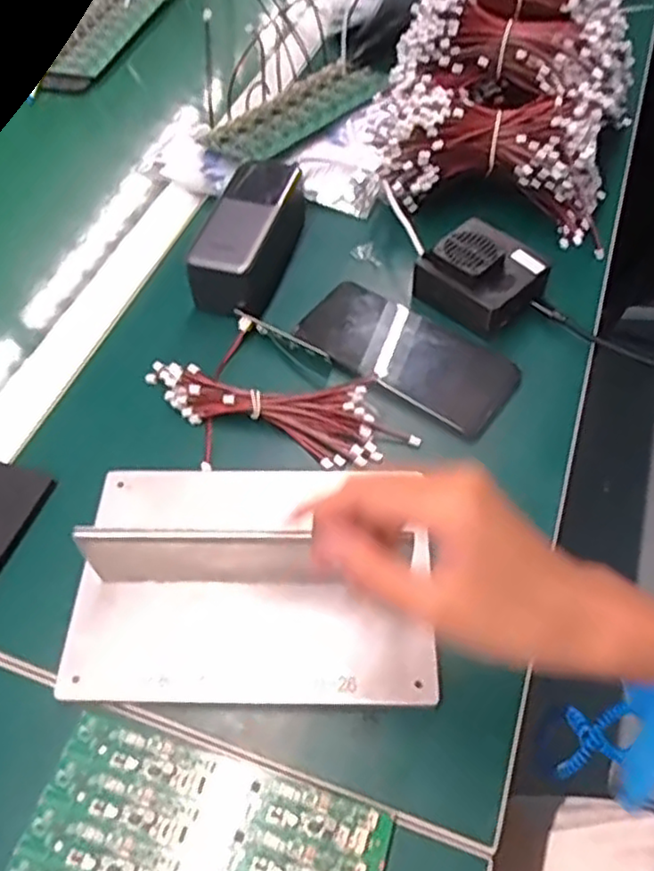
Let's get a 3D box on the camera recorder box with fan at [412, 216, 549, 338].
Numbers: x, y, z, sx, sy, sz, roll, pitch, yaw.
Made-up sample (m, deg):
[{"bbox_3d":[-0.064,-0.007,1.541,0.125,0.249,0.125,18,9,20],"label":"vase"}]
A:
[{"bbox_3d":[0.117,-0.121,0.519,0.075,0.046,0.080,-38,63,-23],"label":"camera recorder box with fan"}]

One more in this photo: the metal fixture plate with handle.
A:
[{"bbox_3d":[-0.043,0.069,0.384,0.193,0.064,0.140,0,55,1],"label":"metal fixture plate with handle"}]

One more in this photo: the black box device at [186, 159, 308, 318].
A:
[{"bbox_3d":[-0.057,-0.164,0.550,0.061,0.053,0.149,12,56,10],"label":"black box device"}]

